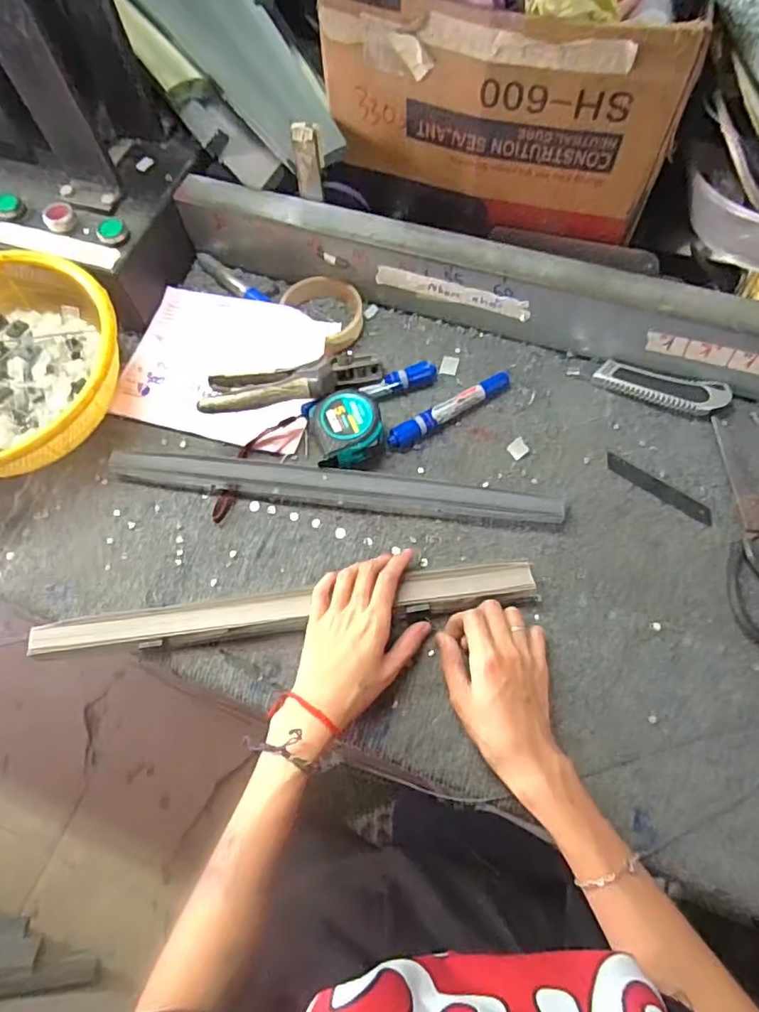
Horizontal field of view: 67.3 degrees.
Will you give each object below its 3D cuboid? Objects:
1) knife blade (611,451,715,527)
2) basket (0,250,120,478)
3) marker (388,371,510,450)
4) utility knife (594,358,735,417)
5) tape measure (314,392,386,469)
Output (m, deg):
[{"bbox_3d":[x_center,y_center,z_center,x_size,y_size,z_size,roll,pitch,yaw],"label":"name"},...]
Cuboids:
[{"bbox_3d":[0.251,-0.016,0.514,0.101,0.004,0.018,35,73,16],"label":"knife blade"},{"bbox_3d":[-0.359,-0.124,0.542,0.238,0.079,0.216,31,72,14],"label":"basket"},{"bbox_3d":[0.068,-0.092,0.547,0.133,0.018,0.020,-29,69,-9],"label":"marker"},{"bbox_3d":[0.266,-0.111,0.540,0.119,0.012,0.032,14,69,9],"label":"utility knife"},{"bbox_3d":[-0.028,-0.069,0.529,0.061,0.041,0.067,-10,67,-2],"label":"tape measure"}]

